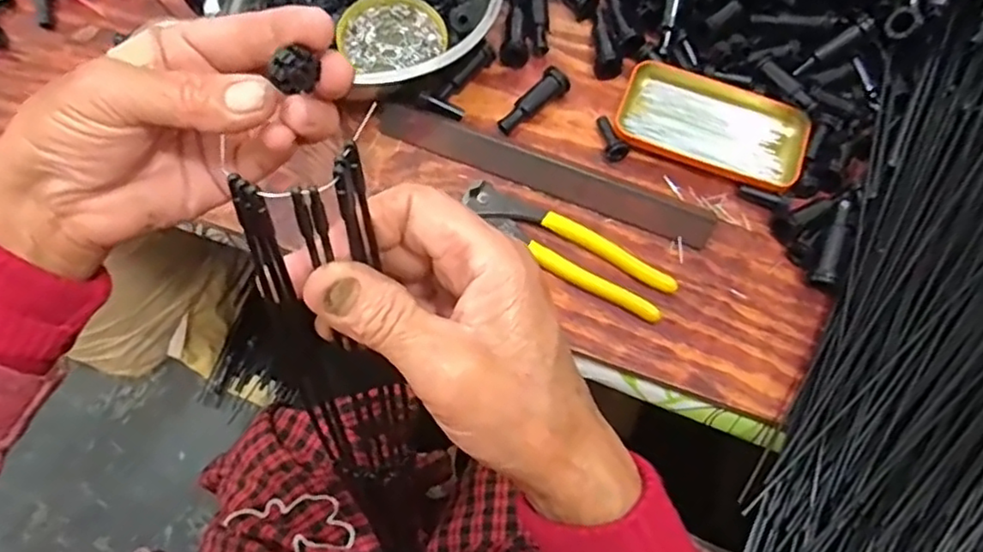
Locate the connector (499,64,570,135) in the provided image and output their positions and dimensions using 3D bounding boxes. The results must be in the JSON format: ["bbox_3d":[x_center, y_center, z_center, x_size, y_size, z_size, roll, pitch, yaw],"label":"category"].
[{"bbox_3d":[0.033,-0.138,0.511,0.067,0.020,0.019,-42,73,-4],"label":"connector"}]

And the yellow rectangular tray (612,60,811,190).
[{"bbox_3d":[0.175,-0.121,0.509,0.144,0.020,0.078,19,70,5],"label":"yellow rectangular tray"}]

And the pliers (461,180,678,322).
[{"bbox_3d":[0.053,-0.020,0.467,0.162,0.016,0.039,28,71,8],"label":"pliers"}]

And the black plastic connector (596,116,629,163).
[{"bbox_3d":[0.095,-0.109,0.504,0.019,0.019,0.035,-8,67,-4],"label":"black plastic connector"}]

